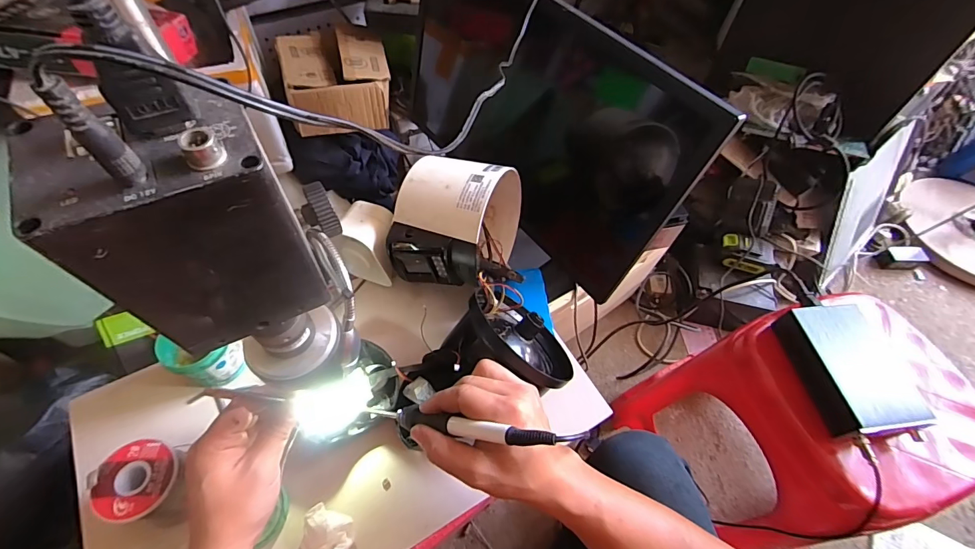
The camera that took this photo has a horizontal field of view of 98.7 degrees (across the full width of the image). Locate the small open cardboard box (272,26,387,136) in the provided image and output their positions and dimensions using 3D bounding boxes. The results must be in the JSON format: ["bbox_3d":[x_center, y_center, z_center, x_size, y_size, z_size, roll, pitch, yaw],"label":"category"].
[{"bbox_3d":[-0.324,-0.422,0.905,0.214,0.096,0.248,-11,58,-12],"label":"small open cardboard box"}]

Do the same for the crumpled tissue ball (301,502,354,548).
[{"bbox_3d":[-0.148,0.239,0.383,0.044,0.027,0.040,2,56,-3],"label":"crumpled tissue ball"}]

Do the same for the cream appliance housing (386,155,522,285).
[{"bbox_3d":[-0.032,-0.069,0.490,0.126,0.120,0.154,17,57,7],"label":"cream appliance housing"}]

